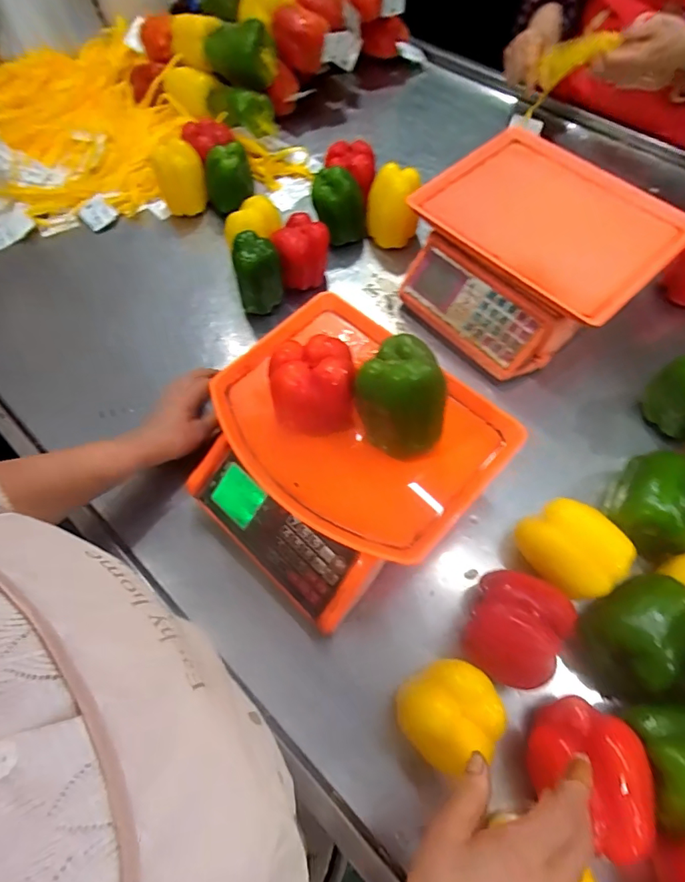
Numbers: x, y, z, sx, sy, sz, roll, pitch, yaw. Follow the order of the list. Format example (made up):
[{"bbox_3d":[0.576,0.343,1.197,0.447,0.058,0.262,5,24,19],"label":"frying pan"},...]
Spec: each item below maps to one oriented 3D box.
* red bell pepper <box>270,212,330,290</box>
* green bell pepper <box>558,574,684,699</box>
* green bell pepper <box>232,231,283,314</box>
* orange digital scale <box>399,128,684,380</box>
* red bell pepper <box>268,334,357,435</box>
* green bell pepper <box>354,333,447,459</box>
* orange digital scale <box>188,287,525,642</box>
[{"bbox_3d":[-0.058,-0.271,0.705,0.077,0.105,0.072,-1,63,2],"label":"red bell pepper"},{"bbox_3d":[0.287,0.191,0.470,0.107,0.105,0.075,-38,67,-15],"label":"green bell pepper"},{"bbox_3d":[-0.118,-0.235,0.674,0.066,0.102,0.050,-14,63,-4],"label":"green bell pepper"},{"bbox_3d":[0.255,-0.258,0.658,0.287,0.119,0.298,-40,68,-16],"label":"orange digital scale"},{"bbox_3d":[-0.028,-0.056,0.469,0.076,0.078,0.068,-2,63,2],"label":"red bell pepper"},{"bbox_3d":[0.052,-0.037,0.439,0.077,0.096,0.076,-1,63,2],"label":"green bell pepper"},{"bbox_3d":[-0.005,0.016,0.519,0.273,0.107,0.282,-42,68,-17],"label":"orange digital scale"}]

